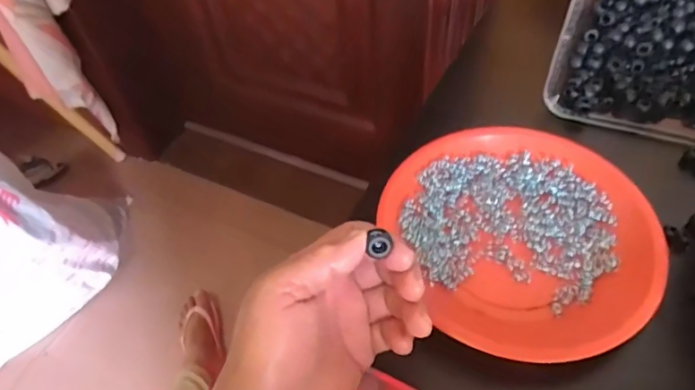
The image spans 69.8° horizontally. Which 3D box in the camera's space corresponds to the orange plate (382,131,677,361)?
[{"bbox_3d":[0.126,0.027,0.370,0.172,0.025,0.188,-3,53,3],"label":"orange plate"}]

